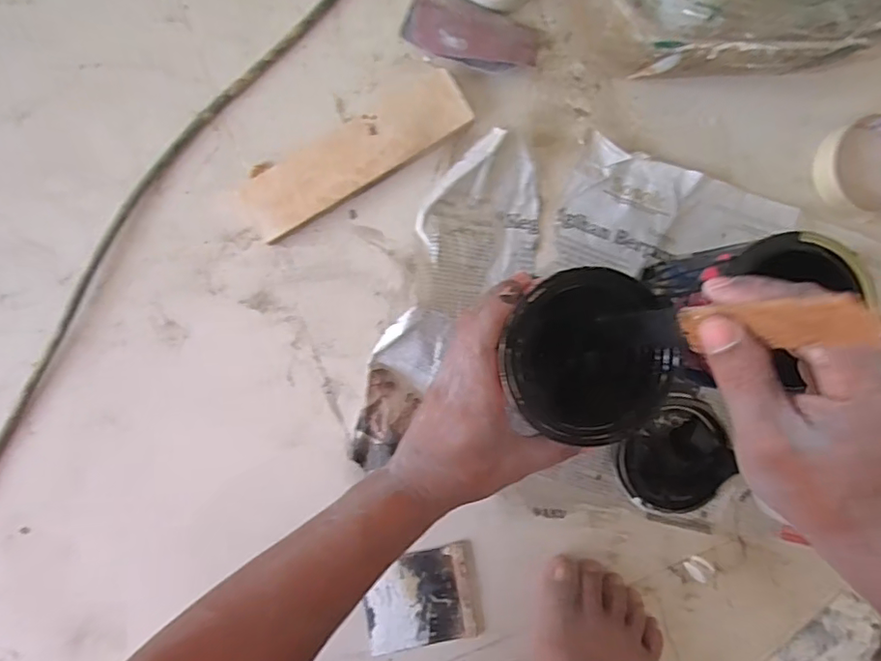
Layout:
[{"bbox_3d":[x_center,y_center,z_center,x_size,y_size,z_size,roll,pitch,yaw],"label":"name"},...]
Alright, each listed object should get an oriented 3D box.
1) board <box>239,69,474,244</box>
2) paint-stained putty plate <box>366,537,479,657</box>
[{"bbox_3d":[-0.067,-0.138,0.436,0.185,0.018,0.052,-34,94,-3],"label":"board"},{"bbox_3d":[-0.015,0.223,0.462,0.092,0.007,0.080,-8,92,-3],"label":"paint-stained putty plate"}]

